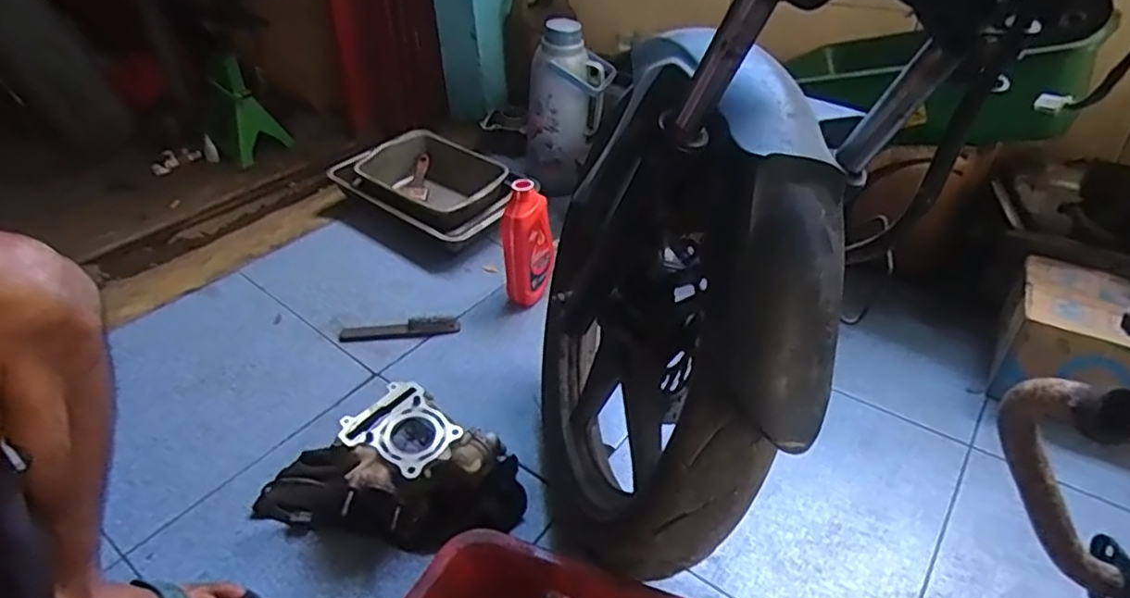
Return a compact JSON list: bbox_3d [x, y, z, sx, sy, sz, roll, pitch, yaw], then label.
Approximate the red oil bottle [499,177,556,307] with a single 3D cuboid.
[{"bbox_3d":[-0.067,-0.092,1.130,0.059,0.223,0.083,18,42,27],"label":"red oil bottle"}]

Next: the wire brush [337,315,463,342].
[{"bbox_3d":[-0.284,0.053,1.112,0.199,0.018,0.038,-8,37,-6],"label":"wire brush"}]

